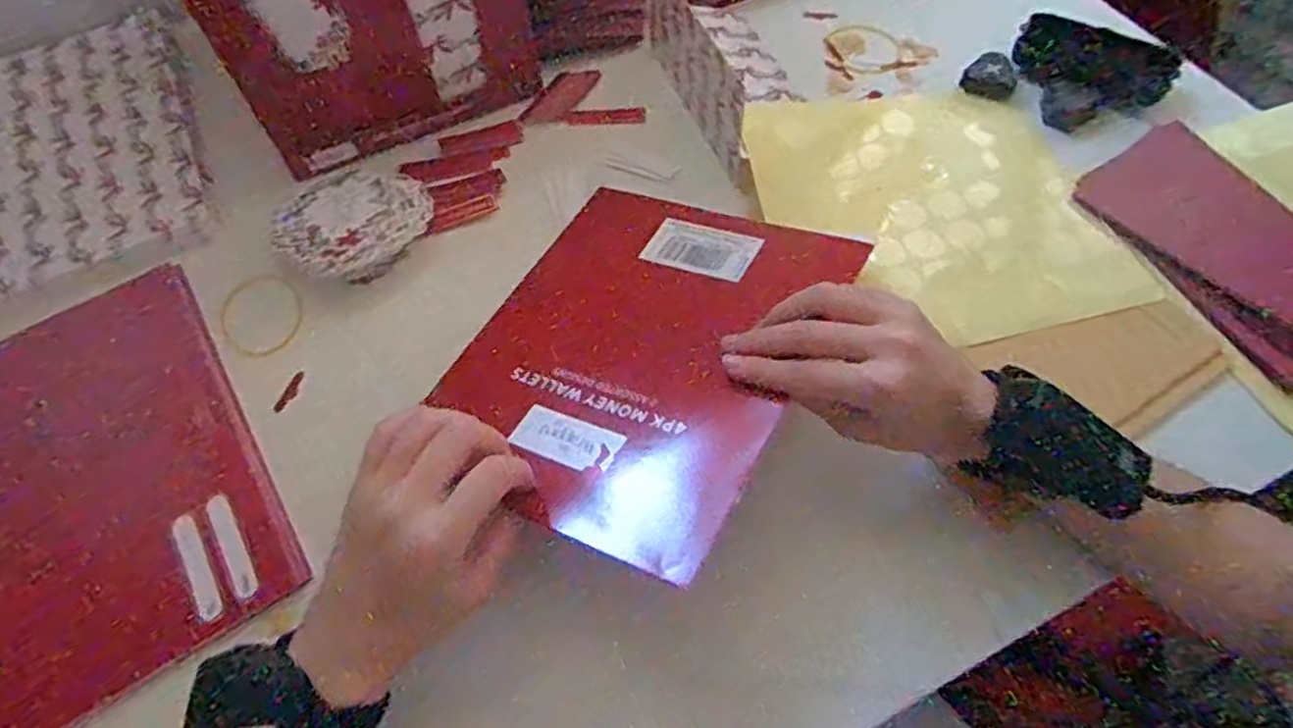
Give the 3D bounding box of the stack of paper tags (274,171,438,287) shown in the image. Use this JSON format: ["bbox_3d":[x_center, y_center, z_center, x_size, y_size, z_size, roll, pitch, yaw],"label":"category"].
[{"bbox_3d":[-0.193,-0.094,0.476,0.082,0.029,0.094,29,65,19],"label":"stack of paper tags"}]

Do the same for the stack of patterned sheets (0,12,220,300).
[{"bbox_3d":[-0.432,-0.166,0.534,0.173,0.011,0.260,-24,61,-10],"label":"stack of patterned sheets"}]

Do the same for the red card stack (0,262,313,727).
[{"bbox_3d":[-0.313,0.066,0.401,0.166,0.006,0.241,-27,67,-22],"label":"red card stack"}]

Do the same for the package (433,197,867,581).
[{"bbox_3d":[-0.006,-0.014,0.401,0.191,0.008,0.230,19,58,28],"label":"package"}]

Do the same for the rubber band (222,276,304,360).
[{"bbox_3d":[-0.253,-0.033,0.466,0.050,0.004,0.064,-35,63,-16],"label":"rubber band"}]

